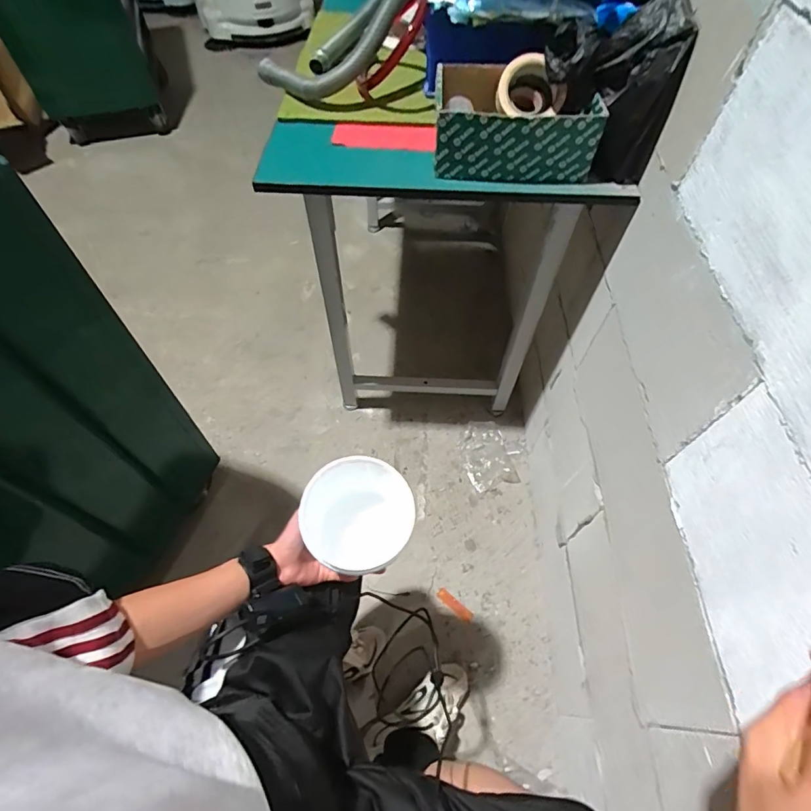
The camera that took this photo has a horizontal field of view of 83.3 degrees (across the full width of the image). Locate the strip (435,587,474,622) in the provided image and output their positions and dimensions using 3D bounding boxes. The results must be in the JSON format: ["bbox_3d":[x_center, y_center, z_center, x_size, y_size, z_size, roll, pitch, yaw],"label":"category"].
[{"bbox_3d":[0.118,0.476,1.087,0.095,0.009,0.026,36,64,20],"label":"strip"}]

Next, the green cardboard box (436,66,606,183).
[{"bbox_3d":[0.165,-0.433,0.705,0.235,0.098,0.148,2,58,1],"label":"green cardboard box"}]

